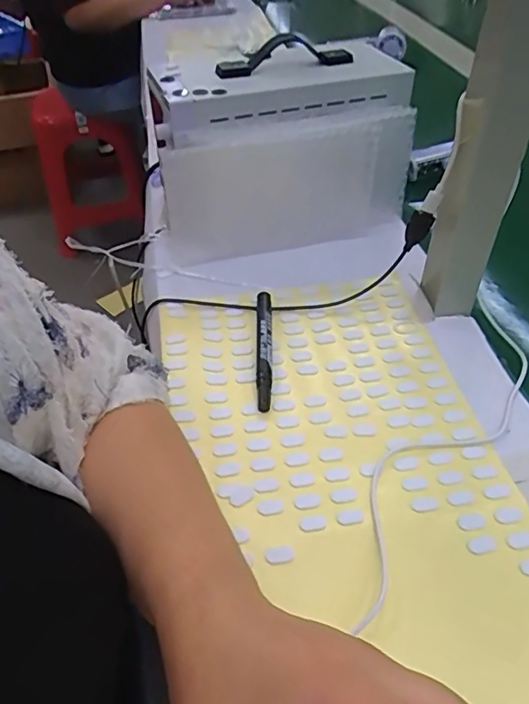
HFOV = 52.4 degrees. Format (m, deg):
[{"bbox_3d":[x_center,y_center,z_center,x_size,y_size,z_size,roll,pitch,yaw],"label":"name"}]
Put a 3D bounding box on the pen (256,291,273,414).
[{"bbox_3d":[0.000,-0.006,0.461,0.013,0.013,0.128,0,47,0],"label":"pen"}]

